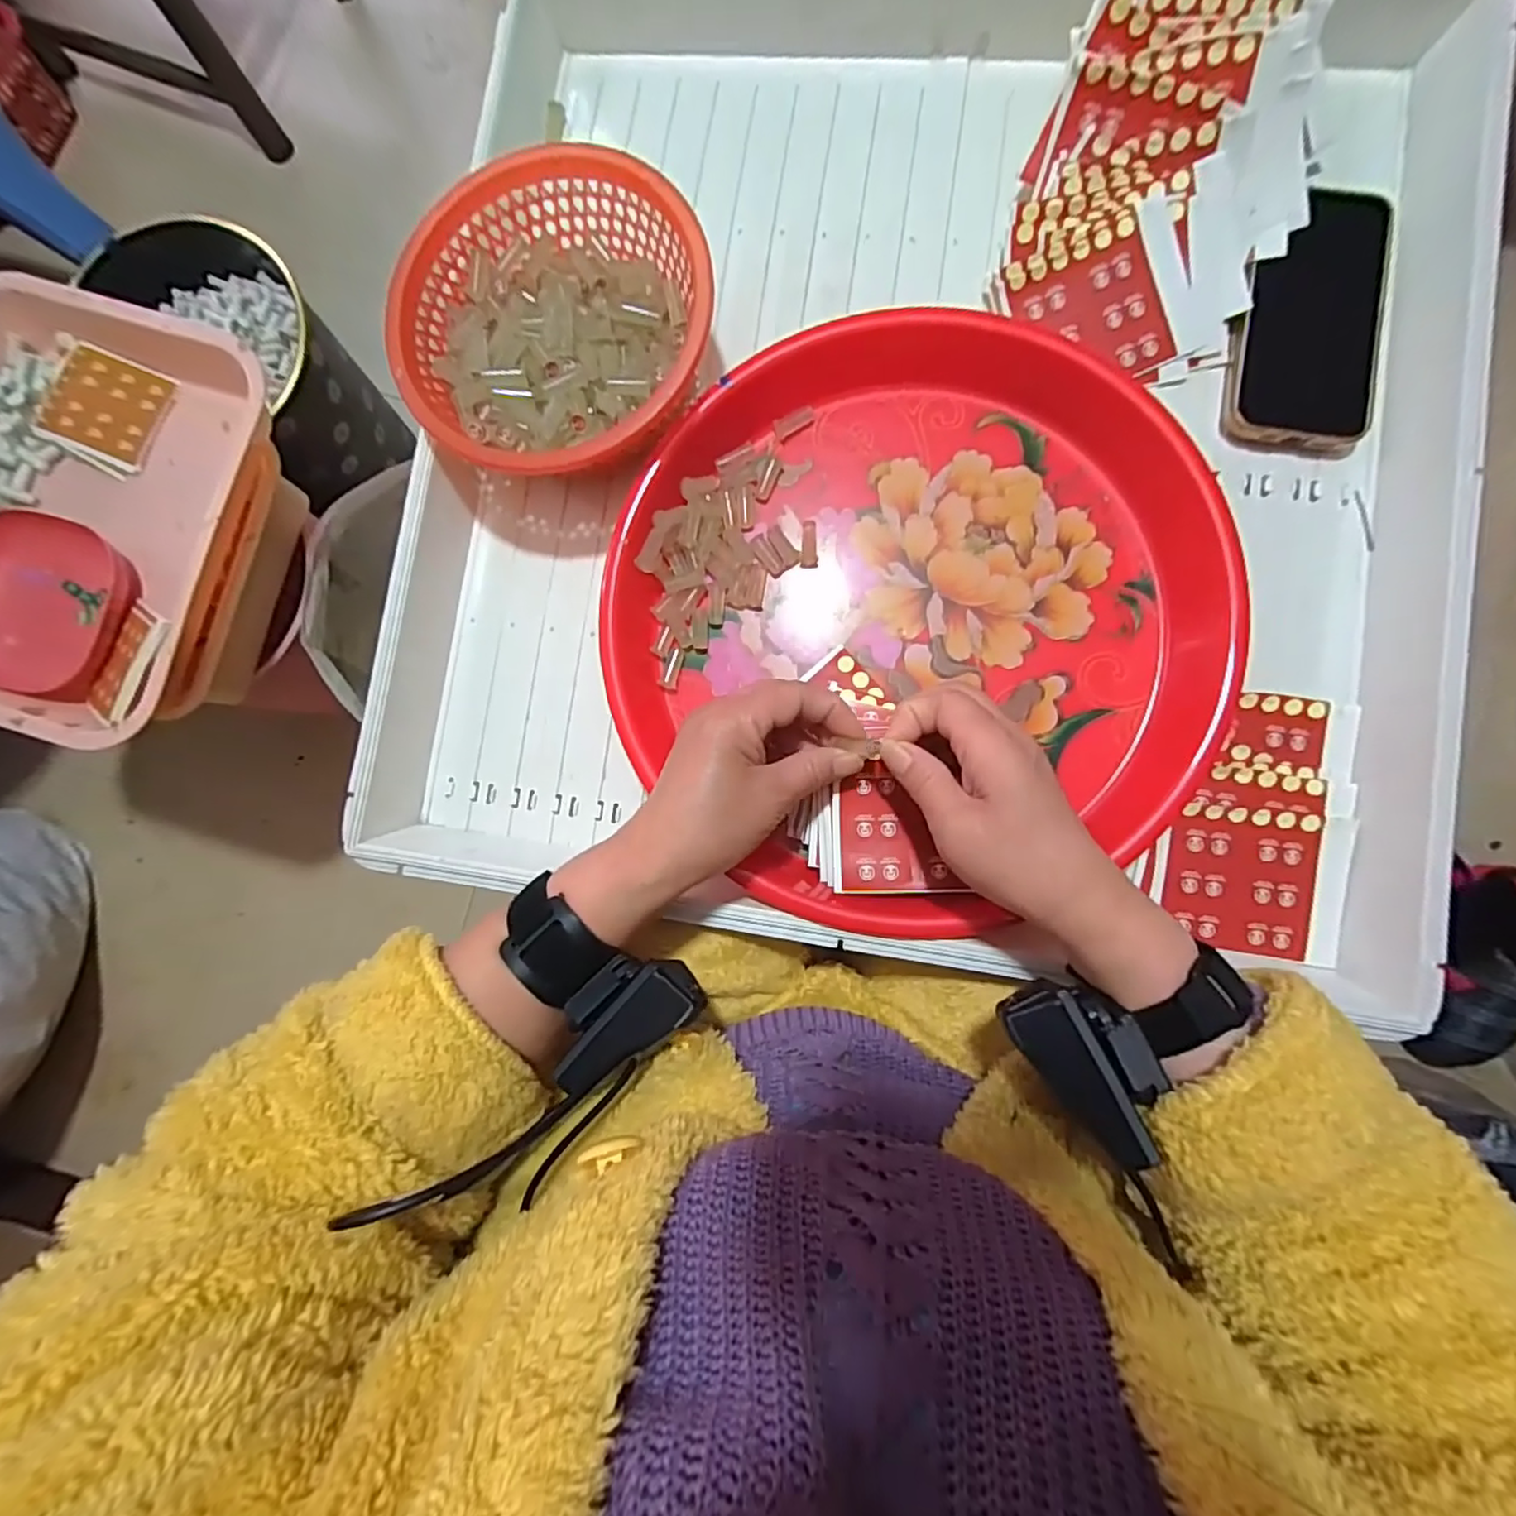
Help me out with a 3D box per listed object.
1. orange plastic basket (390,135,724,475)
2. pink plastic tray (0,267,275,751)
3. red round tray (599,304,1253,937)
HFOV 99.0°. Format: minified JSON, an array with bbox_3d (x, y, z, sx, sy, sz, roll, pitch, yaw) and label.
[{"bbox_3d":[-0.113,-0.239,0.370,0.169,0.072,0.168,0,86,1],"label":"orange plastic basket"},{"bbox_3d":[-0.544,-0.189,0.511,0.261,0.056,0.324,16,86,2],"label":"pink plastic tray"},{"bbox_3d":[0.082,-0.083,0.360,0.323,0.052,0.324,0,86,1],"label":"red round tray"}]

